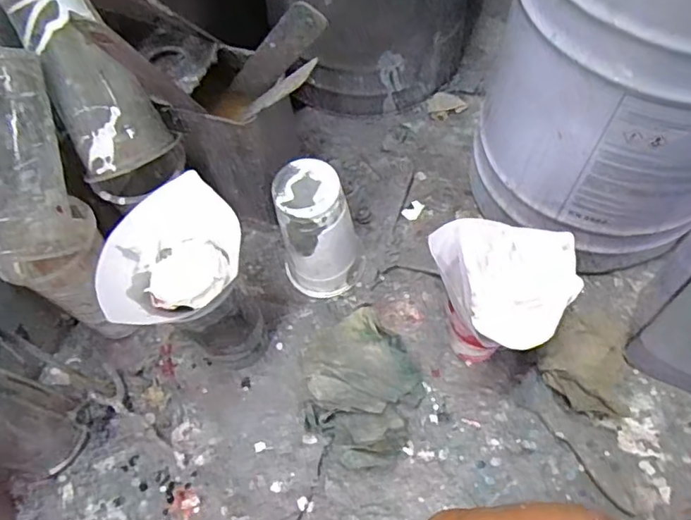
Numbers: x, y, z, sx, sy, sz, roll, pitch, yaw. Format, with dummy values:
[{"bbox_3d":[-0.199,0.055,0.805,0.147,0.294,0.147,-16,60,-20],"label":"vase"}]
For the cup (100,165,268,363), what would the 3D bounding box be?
[{"bbox_3d":[-0.139,0.029,0.528,0.112,0.185,0.112,-2,60,3],"label":"cup"}]

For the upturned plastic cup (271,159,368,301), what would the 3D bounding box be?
[{"bbox_3d":[-0.025,-0.031,0.577,0.083,0.148,0.076,3,63,5],"label":"upturned plastic cup"}]

